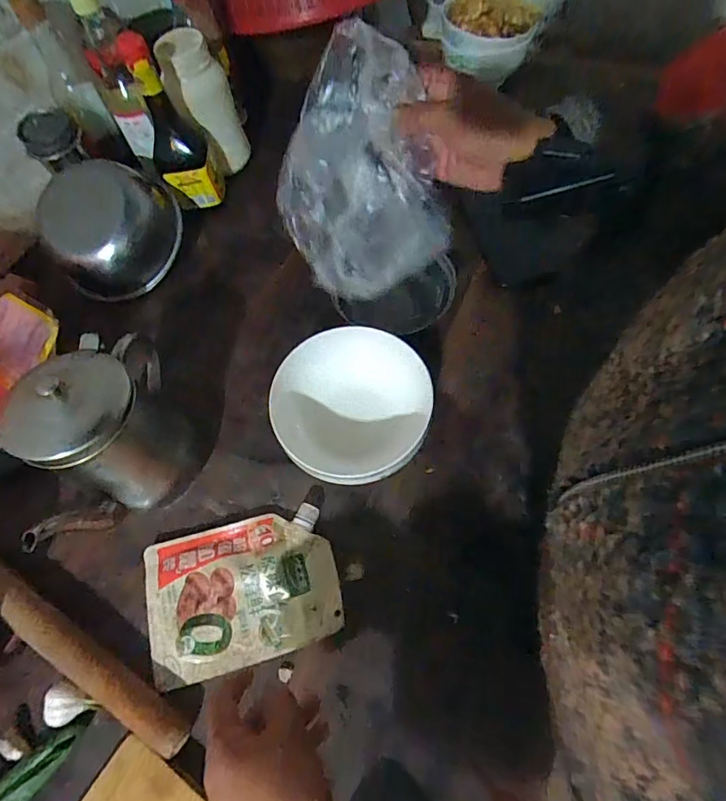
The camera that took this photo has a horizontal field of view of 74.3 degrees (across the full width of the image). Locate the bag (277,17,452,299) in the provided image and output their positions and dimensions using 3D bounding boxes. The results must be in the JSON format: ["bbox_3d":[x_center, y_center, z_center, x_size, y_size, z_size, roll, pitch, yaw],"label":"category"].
[{"bbox_3d":[0.003,-0.166,0.367,0.126,0.179,0.058,12,63,7],"label":"bag"}]

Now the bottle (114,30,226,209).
[{"bbox_3d":[-0.249,-0.357,0.632,0.081,0.199,0.066,-24,63,-9],"label":"bottle"}]

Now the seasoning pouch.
[{"bbox_3d":[-0.113,0.172,0.440,0.173,0.023,0.123,-14,63,-7],"label":"seasoning pouch"}]

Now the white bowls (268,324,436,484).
[{"bbox_3d":[-0.010,0.006,0.493,0.172,0.066,0.143,-3,62,-1],"label":"white bowls"}]

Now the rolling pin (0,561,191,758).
[{"bbox_3d":[-0.317,0.179,0.429,0.399,0.023,0.026,29,66,15],"label":"rolling pin"}]

